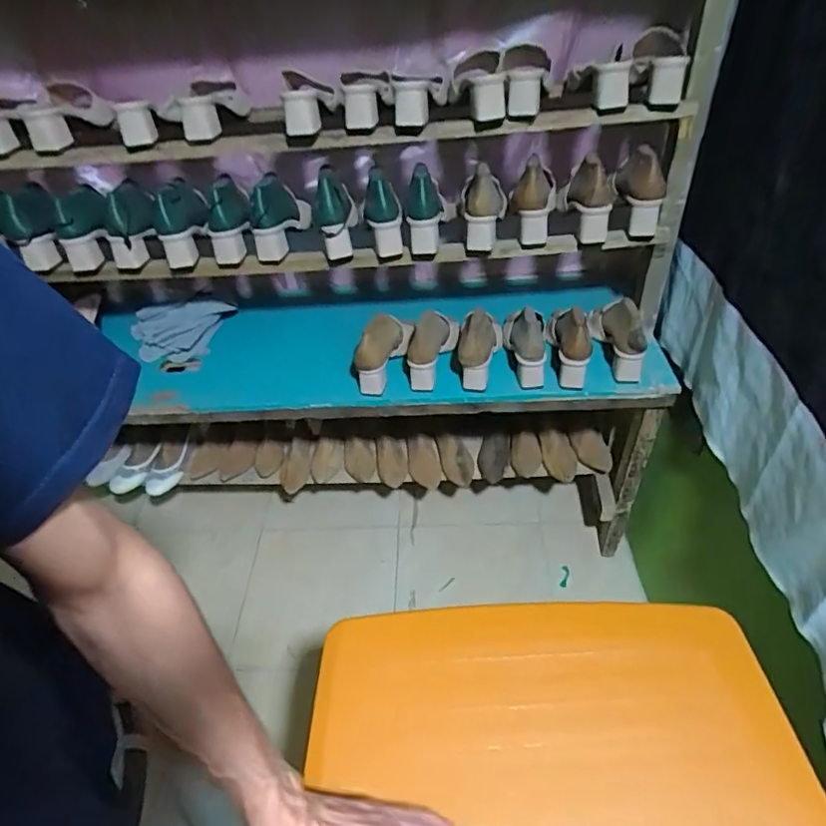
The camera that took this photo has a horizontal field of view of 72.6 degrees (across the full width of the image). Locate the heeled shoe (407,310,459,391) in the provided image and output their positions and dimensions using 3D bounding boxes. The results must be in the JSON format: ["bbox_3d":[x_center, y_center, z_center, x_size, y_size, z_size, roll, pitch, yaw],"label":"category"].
[{"bbox_3d":[0.038,-0.129,1.128,0.055,0.098,0.167,13,46,19],"label":"heeled shoe"}]

